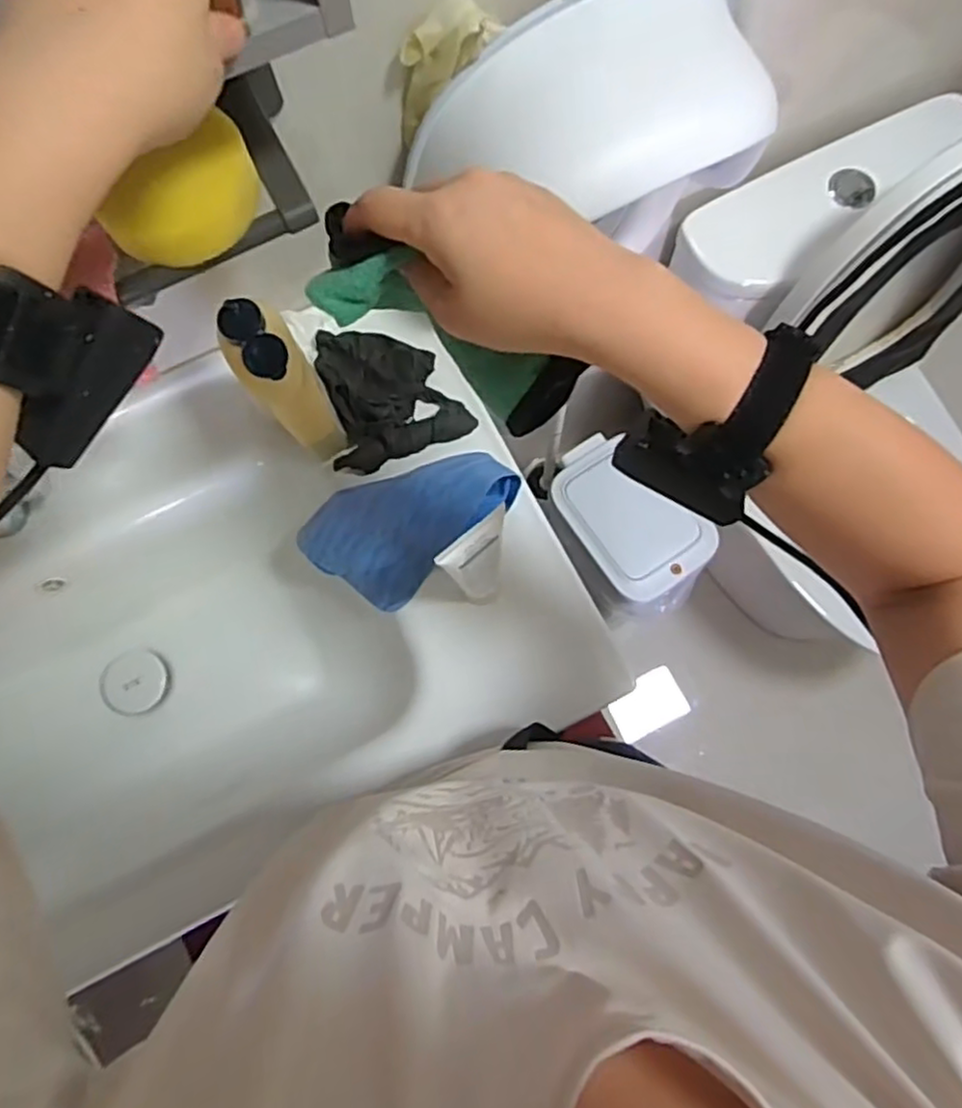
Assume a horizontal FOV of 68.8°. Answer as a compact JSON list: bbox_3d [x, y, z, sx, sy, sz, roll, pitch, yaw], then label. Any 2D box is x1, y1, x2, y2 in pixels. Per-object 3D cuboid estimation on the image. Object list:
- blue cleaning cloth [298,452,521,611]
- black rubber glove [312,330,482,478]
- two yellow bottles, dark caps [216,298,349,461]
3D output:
[{"bbox_3d":[-0.065,-0.021,0.640,0.205,0.047,0.107,-25,76,14],"label":"blue cleaning cloth"},{"bbox_3d":[-0.092,-0.165,0.664,0.130,0.051,0.147,-18,77,-3],"label":"black rubber glove"},{"bbox_3d":[-0.159,-0.133,0.584,0.054,0.171,0.066,-31,78,-6],"label":"two yellow bottles, dark caps"}]

